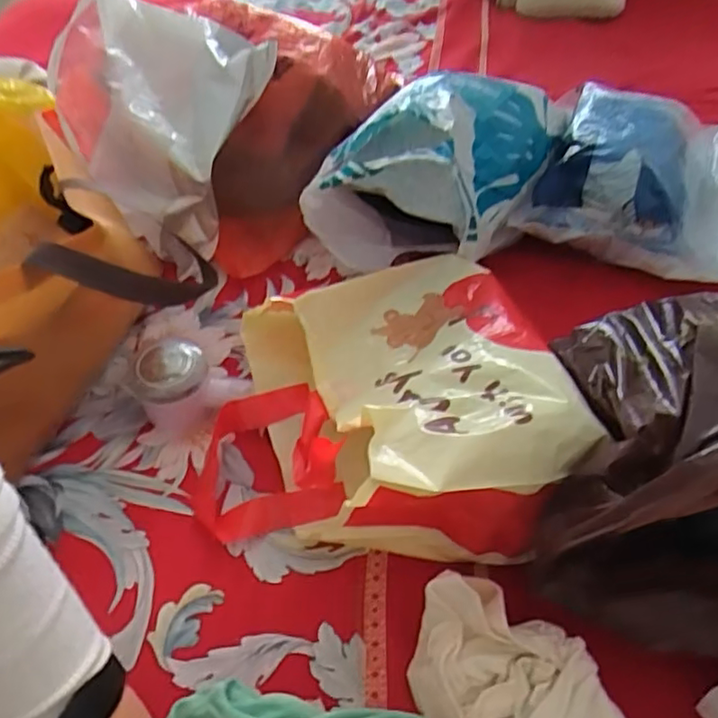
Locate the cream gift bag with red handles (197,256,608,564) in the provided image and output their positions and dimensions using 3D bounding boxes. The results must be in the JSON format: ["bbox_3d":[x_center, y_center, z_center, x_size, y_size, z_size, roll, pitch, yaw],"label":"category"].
[{"bbox_3d":[0.006,0.036,0.558,0.330,0.152,0.313,-12,50,-7],"label":"cream gift bag with red handles"}]

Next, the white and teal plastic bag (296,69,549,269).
[{"bbox_3d":[0.095,-0.229,0.728,0.205,0.156,0.307,29,58,25],"label":"white and teal plastic bag"}]

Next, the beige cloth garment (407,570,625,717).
[{"bbox_3d":[0.105,0.237,0.427,0.112,0.053,0.166,-22,52,-14],"label":"beige cloth garment"}]

